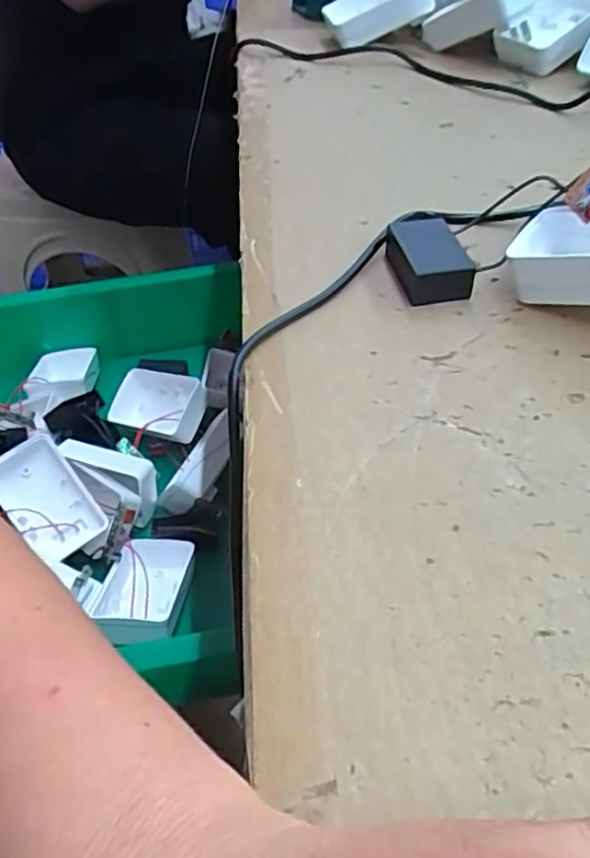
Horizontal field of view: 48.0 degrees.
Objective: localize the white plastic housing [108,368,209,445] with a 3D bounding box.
[{"bbox_3d":[-0.122,-0.023,0.596,0.090,0.025,0.059,19,87,27],"label":"white plastic housing"}]

